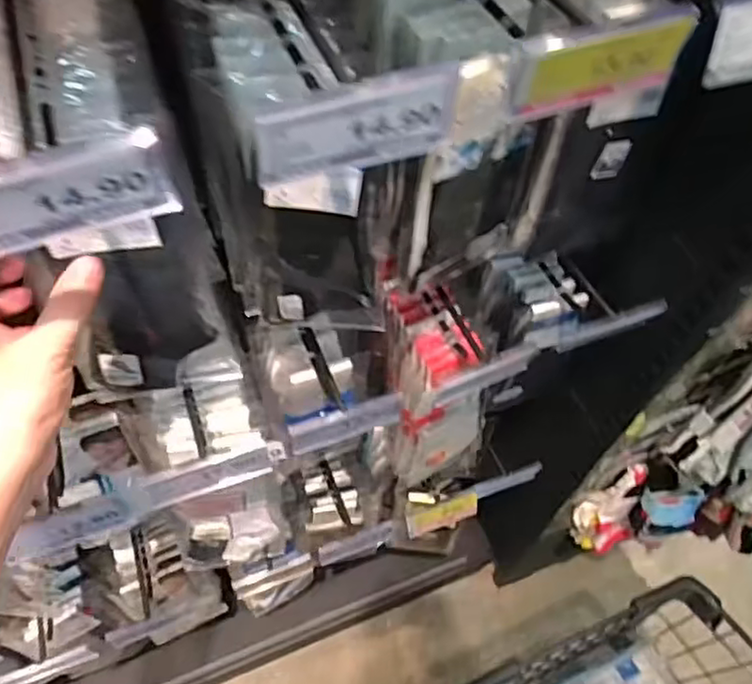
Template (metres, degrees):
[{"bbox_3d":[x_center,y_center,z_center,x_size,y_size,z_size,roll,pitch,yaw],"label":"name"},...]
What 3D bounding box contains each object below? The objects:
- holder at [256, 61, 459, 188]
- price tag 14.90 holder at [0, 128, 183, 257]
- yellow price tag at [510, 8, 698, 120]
[{"bbox_3d":[-0.008,-0.102,0.317,0.099,0.045,0.007,-17,59,-13],"label":"holder"},{"bbox_3d":[-0.139,-0.059,0.282,0.100,0.049,0.009,-17,59,-13],"label":"price tag 14.90 holder"},{"bbox_3d":[0.116,-0.143,0.344,0.099,0.047,0.008,-17,59,-13],"label":"yellow price tag"}]

